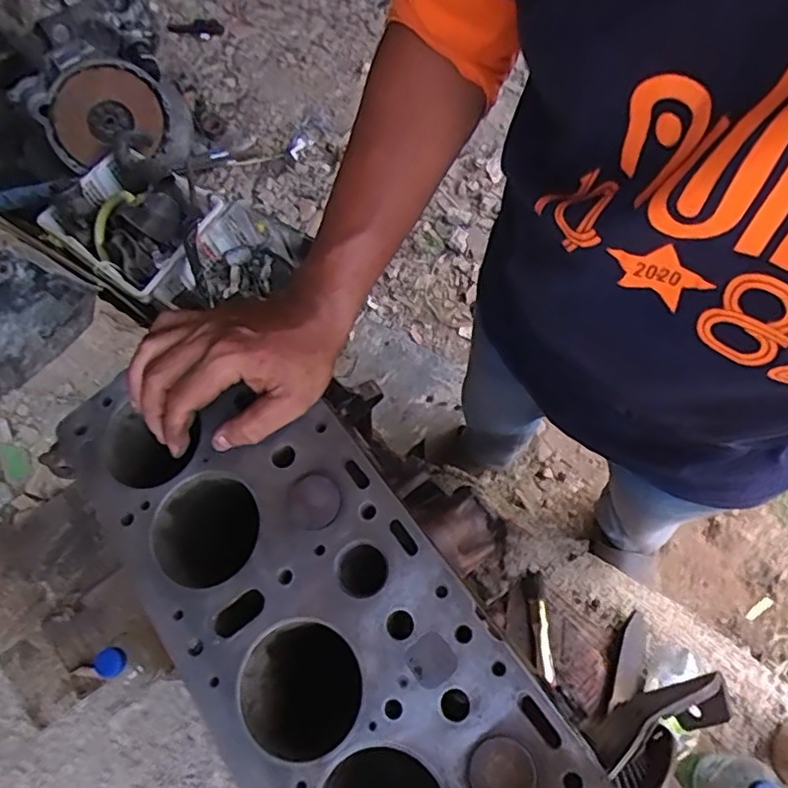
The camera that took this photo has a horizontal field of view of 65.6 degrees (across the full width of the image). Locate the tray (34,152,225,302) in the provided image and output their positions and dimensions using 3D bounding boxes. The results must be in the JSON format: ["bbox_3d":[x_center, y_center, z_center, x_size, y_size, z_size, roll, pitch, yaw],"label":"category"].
[{"bbox_3d":[-0.720,-0.471,1.720,0.463,0.145,0.359,27,73,18],"label":"tray"}]

